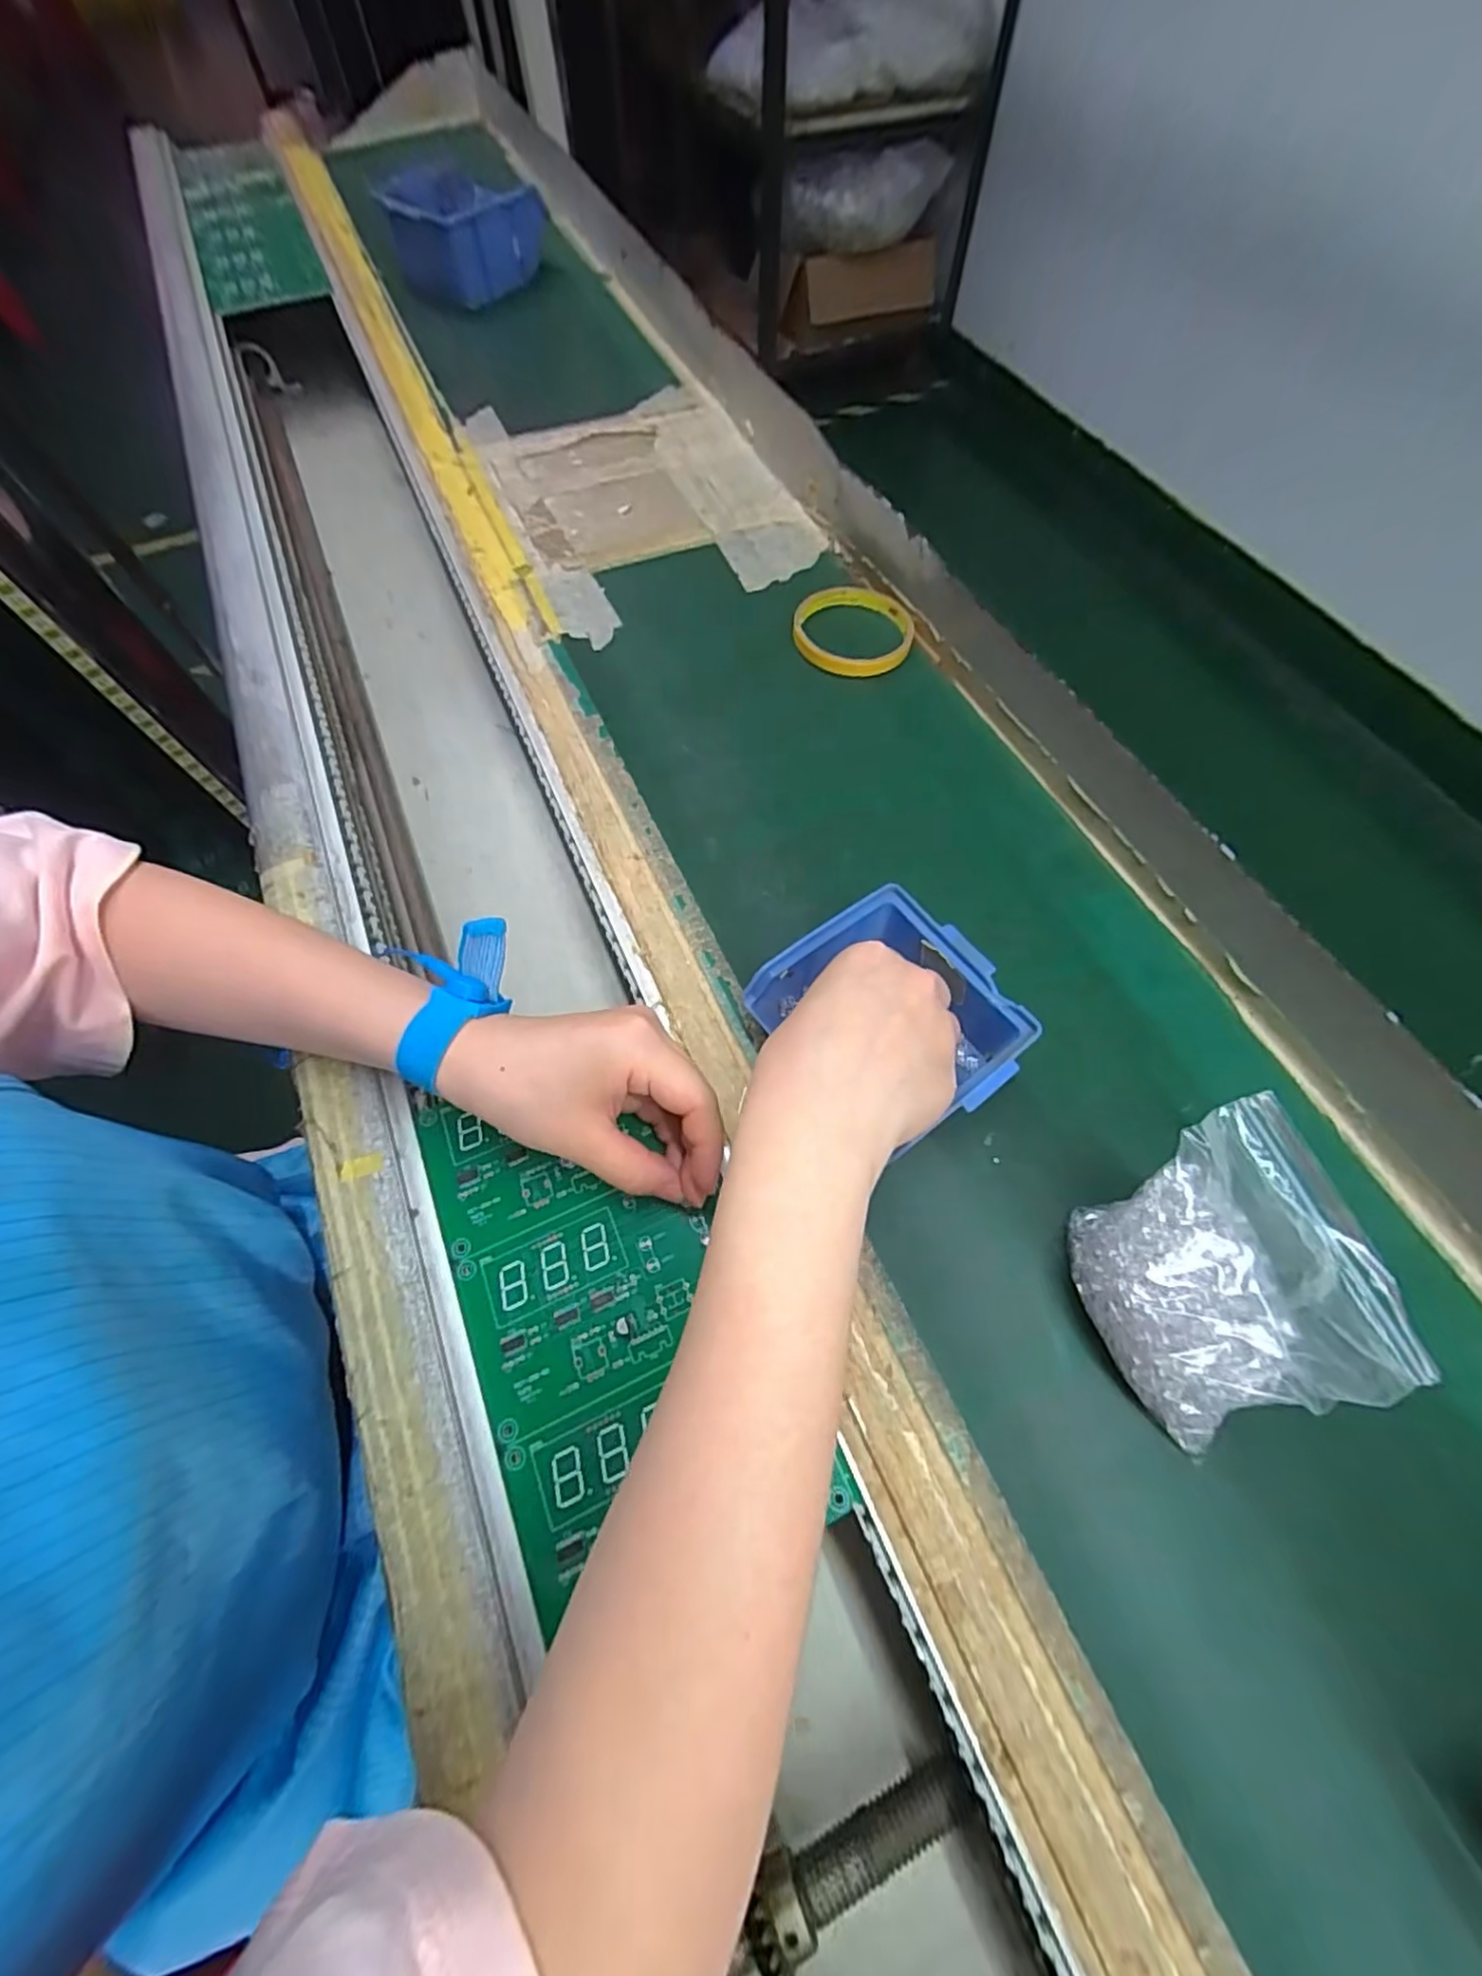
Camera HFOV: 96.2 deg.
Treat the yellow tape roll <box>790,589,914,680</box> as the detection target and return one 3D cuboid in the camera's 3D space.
[{"bbox_3d":[0.079,-0.255,0.473,0.082,0.011,0.081,0,64,1],"label":"yellow tape roll"}]

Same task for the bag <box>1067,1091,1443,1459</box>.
[{"bbox_3d":[0.191,0.112,0.263,0.102,0.056,0.102,-21,66,-9],"label":"bag"}]

